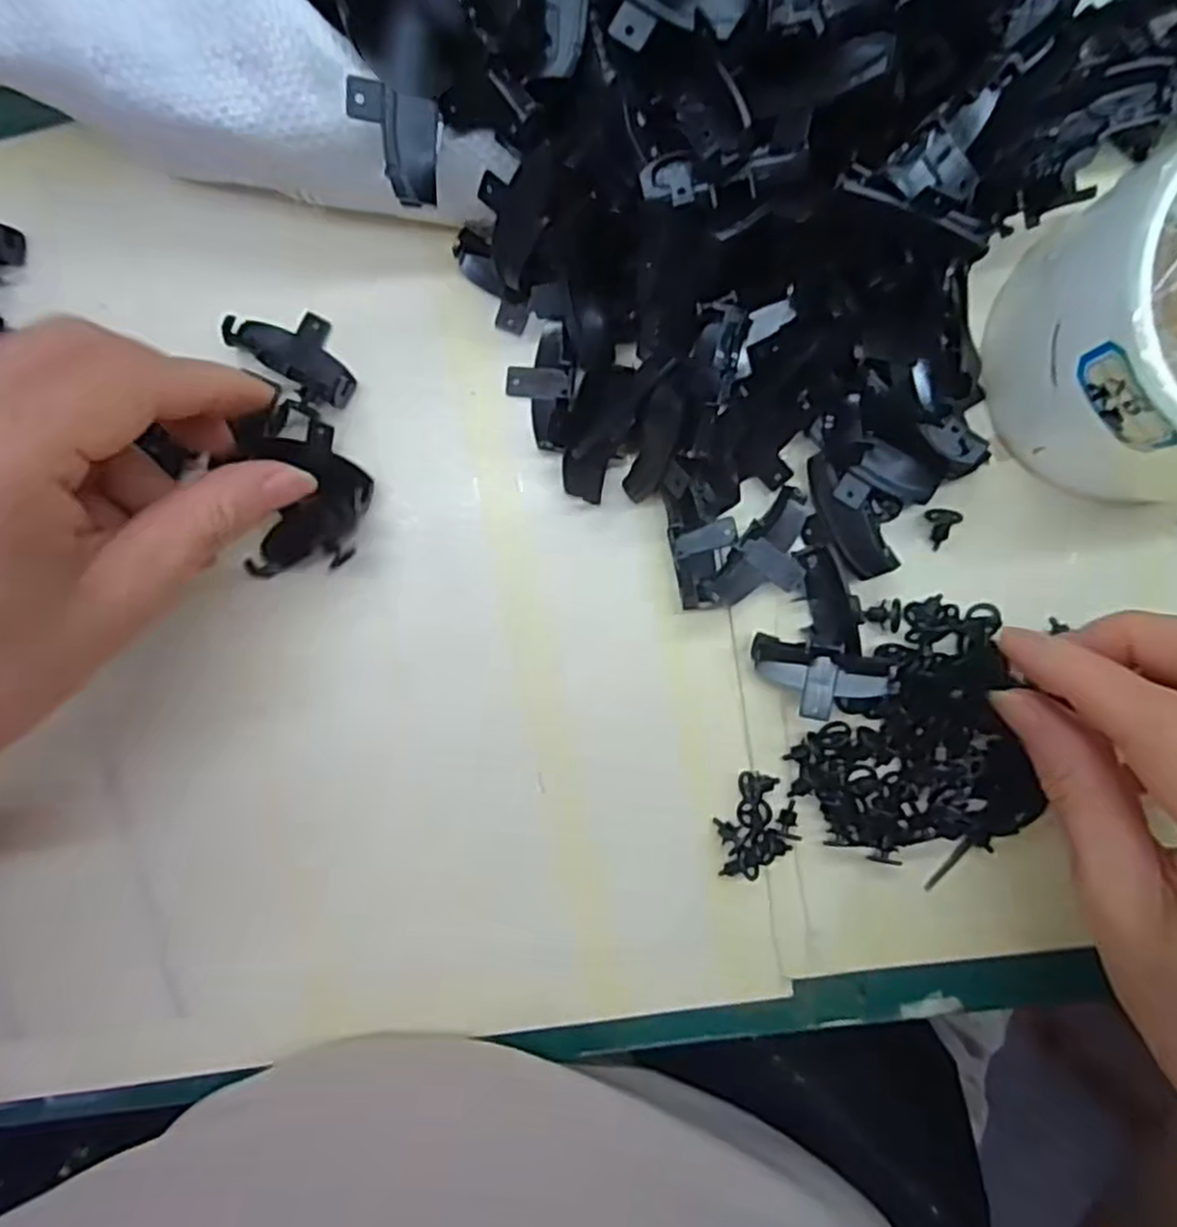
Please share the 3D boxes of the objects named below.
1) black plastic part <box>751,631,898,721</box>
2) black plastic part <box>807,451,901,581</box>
[{"bbox_3d":[0.073,0.021,0.236,0.045,0.013,0.022,10,96,3],"label":"black plastic part"},{"bbox_3d":[0.078,-0.029,0.230,0.015,0.011,0.039,-23,94,6],"label":"black plastic part"}]

